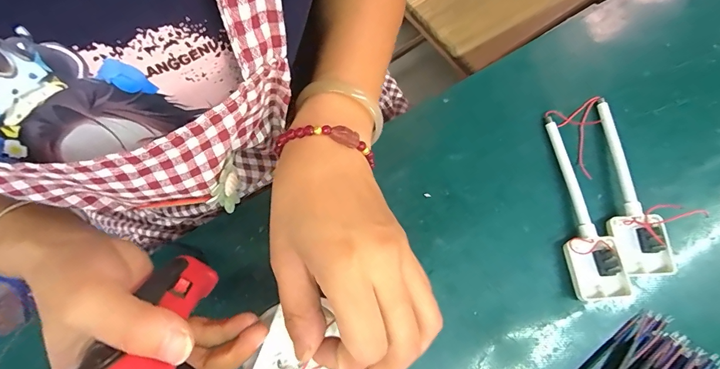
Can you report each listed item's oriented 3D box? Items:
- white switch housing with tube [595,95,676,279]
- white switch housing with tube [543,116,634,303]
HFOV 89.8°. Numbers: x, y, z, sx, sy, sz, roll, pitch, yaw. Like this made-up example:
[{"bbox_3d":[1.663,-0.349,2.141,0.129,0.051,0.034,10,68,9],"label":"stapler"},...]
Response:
[{"bbox_3d":[0.217,-0.001,0.298,0.036,0.016,0.150,-9,75,-1],"label":"white switch housing with tube"},{"bbox_3d":[0.174,0.017,0.298,0.037,0.020,0.152,-13,75,-2],"label":"white switch housing with tube"}]

